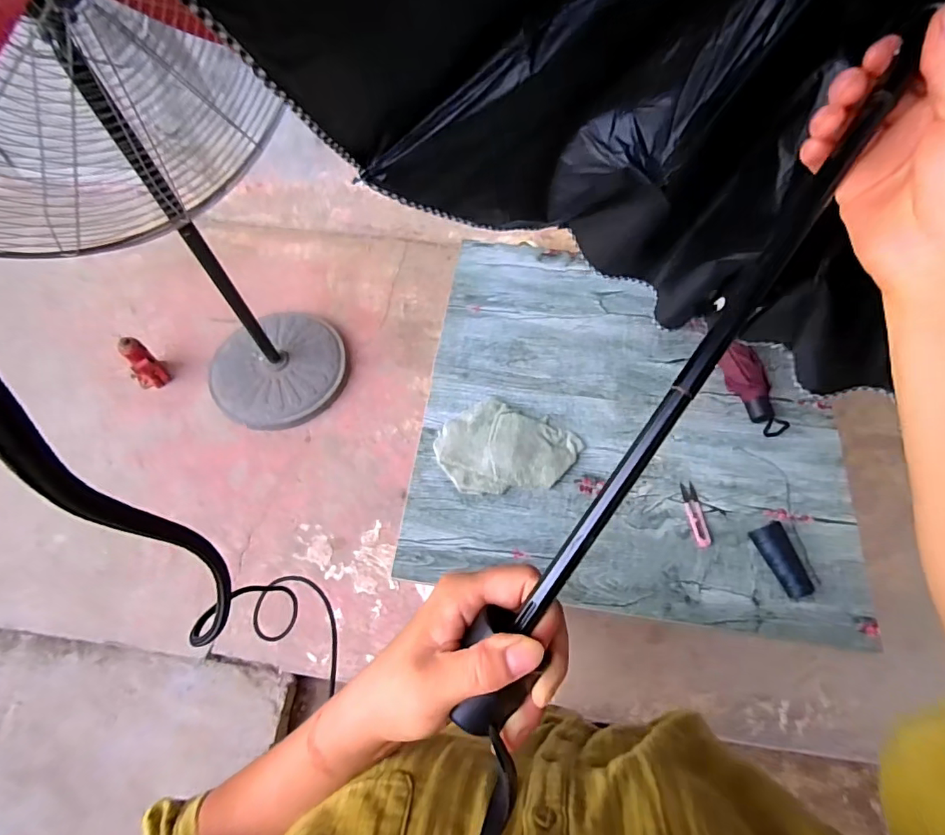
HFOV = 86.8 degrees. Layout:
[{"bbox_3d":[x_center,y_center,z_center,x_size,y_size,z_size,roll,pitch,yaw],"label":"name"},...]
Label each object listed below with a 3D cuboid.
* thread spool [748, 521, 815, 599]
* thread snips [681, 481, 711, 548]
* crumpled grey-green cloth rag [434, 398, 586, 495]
[{"bbox_3d":[0.454,0.209,0.731,0.044,0.038,0.103,-20,63,-12],"label":"thread spool"},{"bbox_3d":[0.348,0.150,0.776,0.029,0.005,0.100,-2,61,-3],"label":"thread snips"},{"bbox_3d":[0.061,0.041,0.815,0.230,0.023,0.151,-6,61,-5],"label":"crumpled grey-green cloth rag"}]

